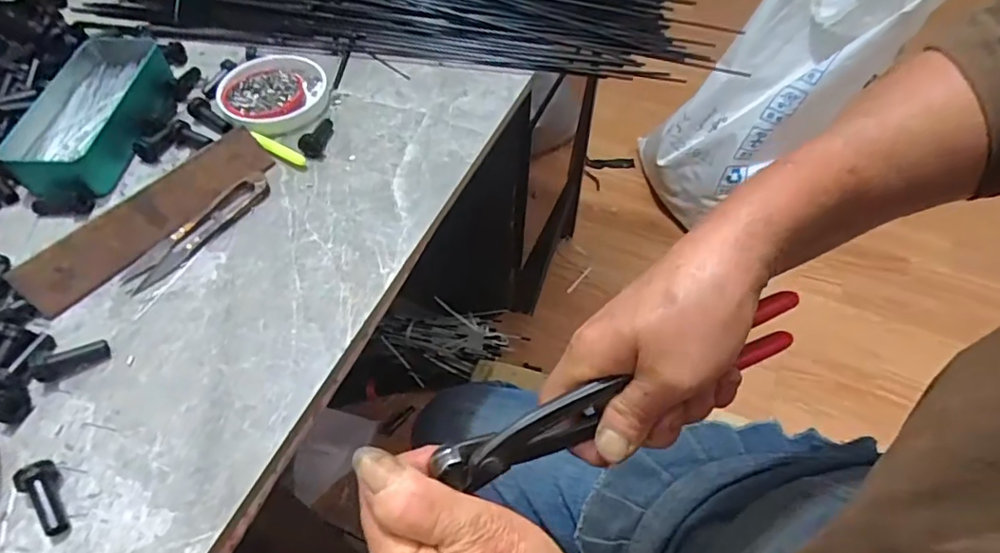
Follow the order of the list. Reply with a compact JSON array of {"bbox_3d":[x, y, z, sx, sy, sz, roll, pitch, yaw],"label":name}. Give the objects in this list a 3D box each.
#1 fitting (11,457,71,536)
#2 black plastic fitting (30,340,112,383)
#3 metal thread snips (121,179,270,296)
[{"bbox_3d":[-0.237,0.116,0.295,0.016,0.011,0.040,-31,73,-20],"label":"fitting"},{"bbox_3d":[-0.257,0.049,0.337,0.038,0.016,0.012,-22,58,-14],"label":"black plastic fitting"},{"bbox_3d":[-0.211,-0.032,0.399,0.023,0.008,0.113,29,60,19],"label":"metal thread snips"}]

